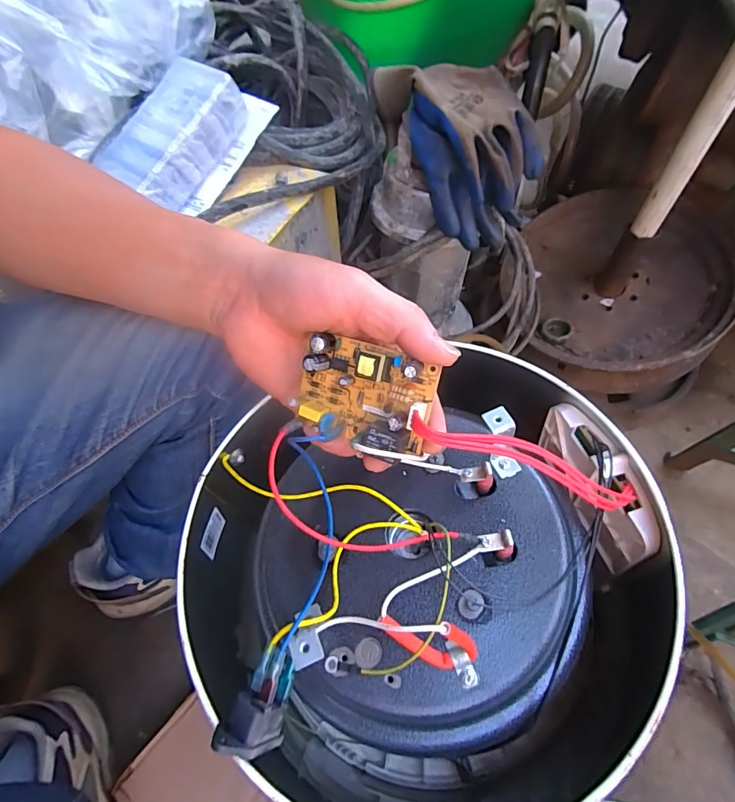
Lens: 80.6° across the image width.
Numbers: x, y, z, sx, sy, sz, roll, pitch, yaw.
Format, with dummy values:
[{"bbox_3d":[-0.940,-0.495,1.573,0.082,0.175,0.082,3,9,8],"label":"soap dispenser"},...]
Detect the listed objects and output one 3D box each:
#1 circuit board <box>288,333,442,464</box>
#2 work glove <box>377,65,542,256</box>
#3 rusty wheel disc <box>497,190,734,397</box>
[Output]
[{"bbox_3d":[-0.005,-0.002,0.224,0.073,0.023,0.052,15,104,20],"label":"circuit board"},{"bbox_3d":[0.086,-0.264,0.456,0.176,0.119,0.110,35,65,22],"label":"work glove"},{"bbox_3d":[0.369,-0.168,0.664,0.311,0.091,0.314,23,84,23],"label":"rusty wheel disc"}]

